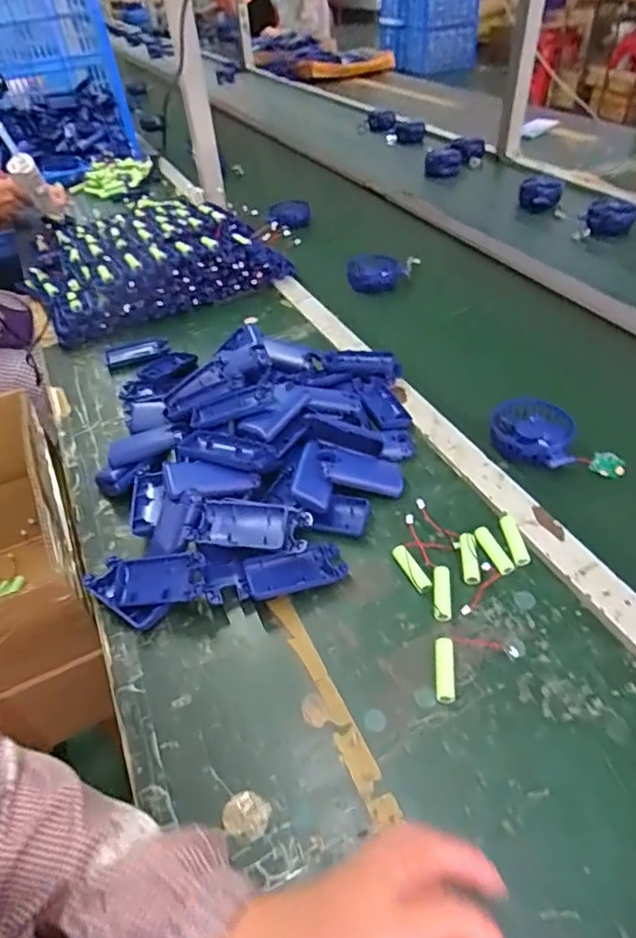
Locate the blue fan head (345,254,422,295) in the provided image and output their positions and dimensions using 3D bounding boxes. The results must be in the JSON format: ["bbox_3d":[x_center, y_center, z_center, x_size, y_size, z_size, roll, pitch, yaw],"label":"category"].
[{"bbox_3d":[0.114,-0.346,0.981,0.131,0.050,0.069,-7,44,-1],"label":"blue fan head"}]

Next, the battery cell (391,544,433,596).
[{"bbox_3d":[0.088,0.093,0.524,0.014,0.014,0.050,-23,46,-17],"label":"battery cell"}]

